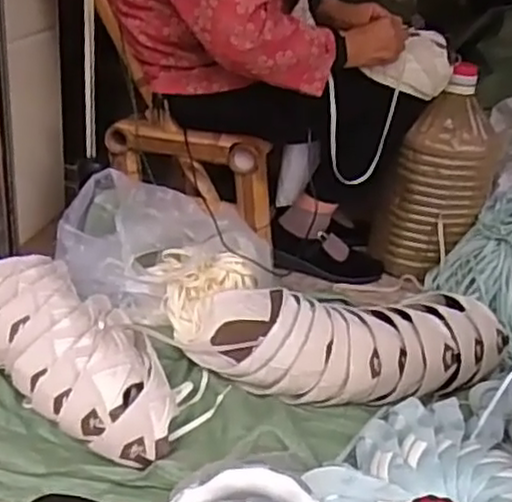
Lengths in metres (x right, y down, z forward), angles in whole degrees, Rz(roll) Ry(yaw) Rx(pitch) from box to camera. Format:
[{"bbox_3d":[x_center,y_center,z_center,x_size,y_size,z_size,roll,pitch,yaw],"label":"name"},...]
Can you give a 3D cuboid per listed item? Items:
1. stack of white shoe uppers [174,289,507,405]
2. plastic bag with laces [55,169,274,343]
[{"bbox_3d":[0.124,0.135,1.068,0.493,0.107,0.181,6,27,0],"label":"stack of white shoe uppers"},{"bbox_3d":[-0.169,-0.008,1.213,0.392,0.173,0.200,16,29,19],"label":"plastic bag with laces"}]

